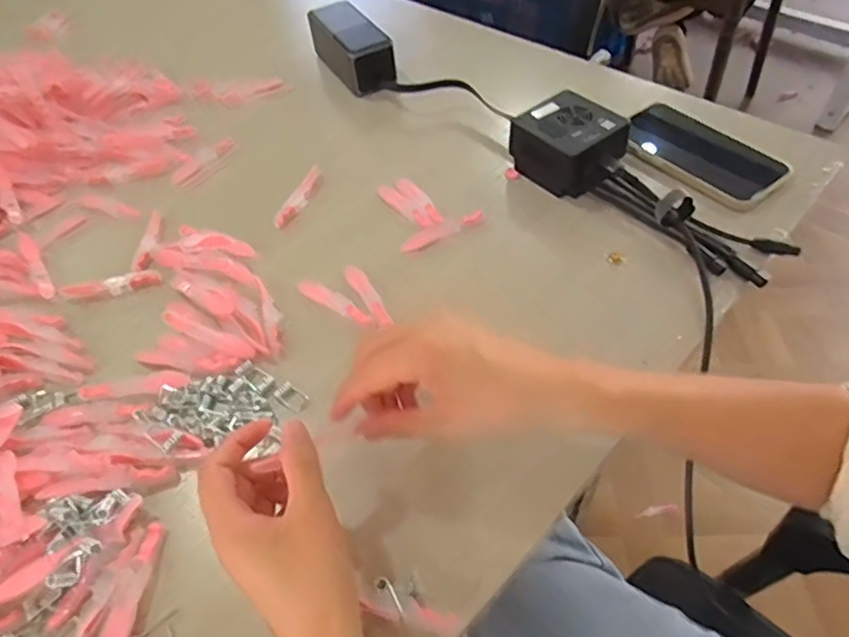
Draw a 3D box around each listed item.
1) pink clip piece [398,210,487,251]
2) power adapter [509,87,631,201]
[{"bbox_3d":[0.016,-0.075,0.516,0.074,0.011,0.015,-19,52,-11],"label":"pink clip piece"},{"bbox_3d":[0.129,-0.154,0.535,0.071,0.048,0.088,-35,56,-22],"label":"power adapter"}]

